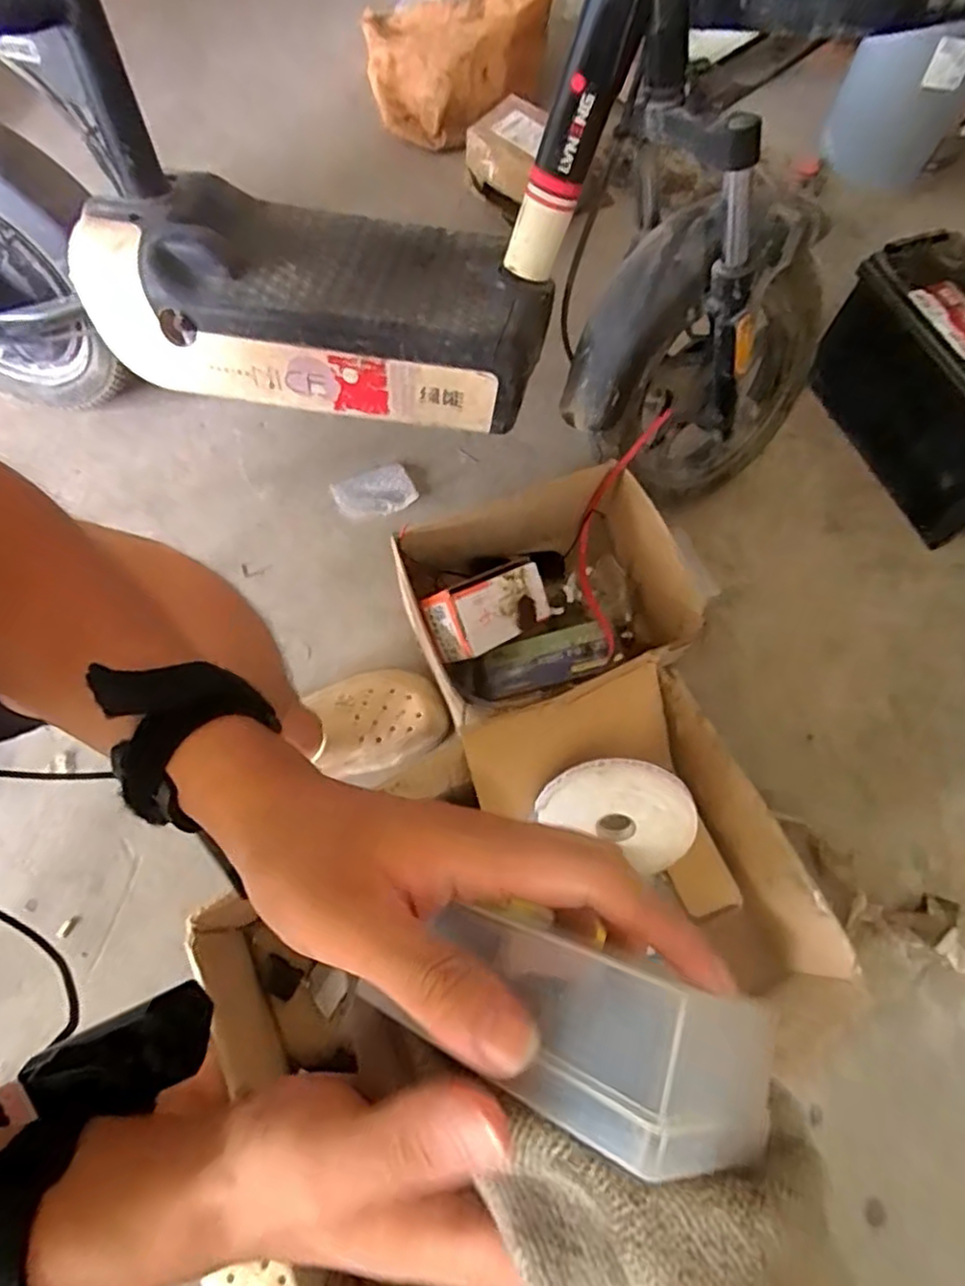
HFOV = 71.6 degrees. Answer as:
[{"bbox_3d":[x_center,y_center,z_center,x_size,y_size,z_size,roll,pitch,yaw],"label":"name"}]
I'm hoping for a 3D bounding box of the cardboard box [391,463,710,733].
[{"bbox_3d":[0.086,-0.056,0.880,0.354,0.186,0.263,-19,70,-9],"label":"cardboard box"}]

